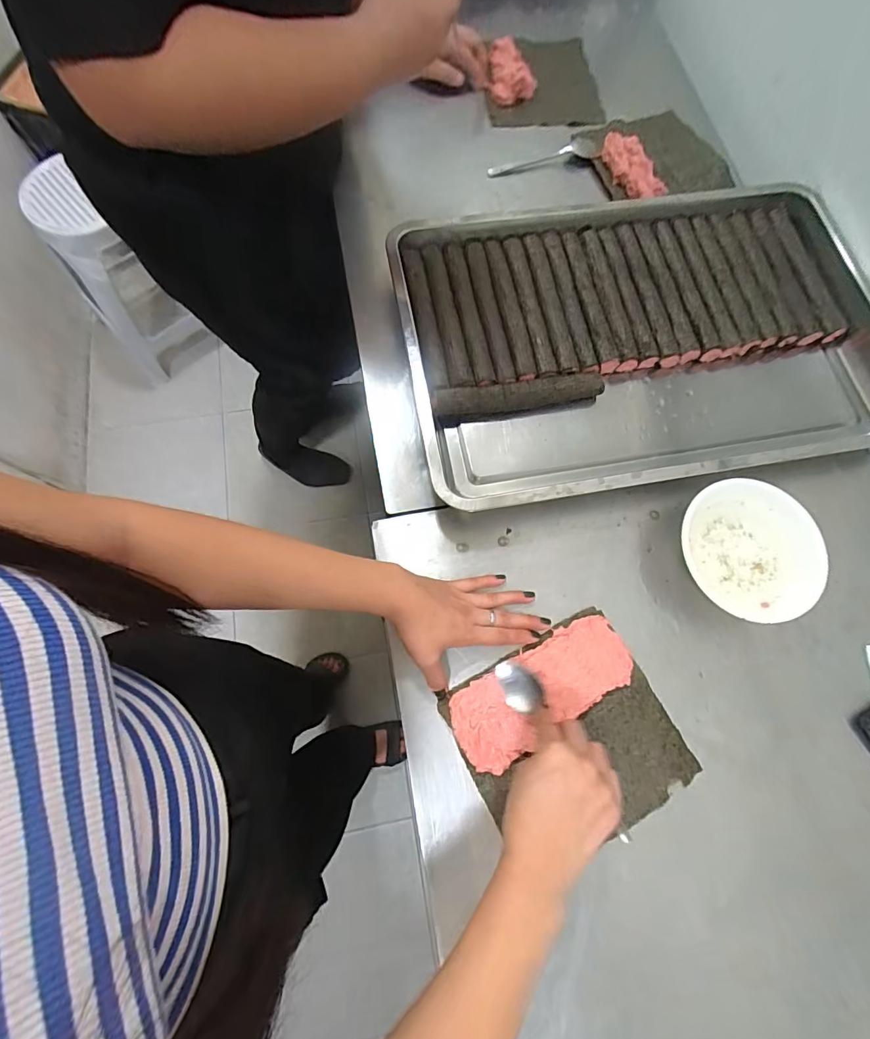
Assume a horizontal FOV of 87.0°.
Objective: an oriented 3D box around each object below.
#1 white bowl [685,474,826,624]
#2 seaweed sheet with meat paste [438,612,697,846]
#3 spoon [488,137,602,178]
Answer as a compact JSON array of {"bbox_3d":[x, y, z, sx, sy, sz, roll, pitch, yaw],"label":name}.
[{"bbox_3d":[0.325,0.034,0.485,0.139,0.043,0.147,-39,79,-10],"label":"white bowl"},{"bbox_3d":[0.128,0.208,0.441,0.193,0.015,0.176,-28,78,-8],"label":"seaweed sheet with meat paste"},{"bbox_3d":[0.163,-0.514,0.656,0.180,0.019,0.030,-26,77,-8],"label":"spoon"}]

